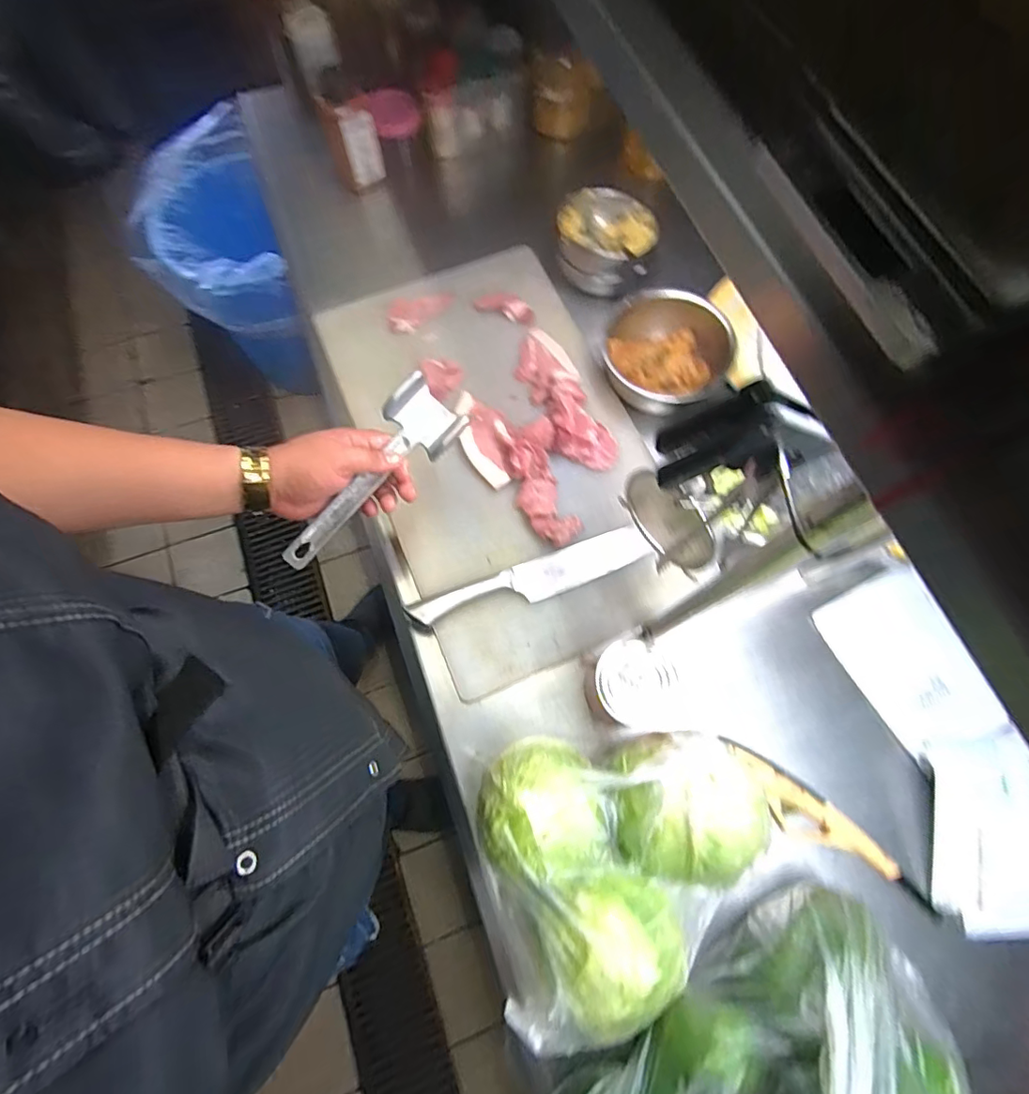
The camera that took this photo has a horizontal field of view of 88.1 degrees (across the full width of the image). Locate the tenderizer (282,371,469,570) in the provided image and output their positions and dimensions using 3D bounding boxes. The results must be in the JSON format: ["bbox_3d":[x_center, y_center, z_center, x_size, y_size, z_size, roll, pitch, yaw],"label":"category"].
[{"bbox_3d":[-0.151,-0.070,0.550,0.069,0.053,0.229,41,82,12],"label":"tenderizer"}]

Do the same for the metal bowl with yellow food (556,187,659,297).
[{"bbox_3d":[0.134,-0.455,0.782,0.133,0.073,0.146,0,70,-1],"label":"metal bowl with yellow food"}]

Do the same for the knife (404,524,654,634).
[{"bbox_3d":[0.023,0.041,0.638,0.298,0.013,0.049,-21,72,-8],"label":"knife"}]

